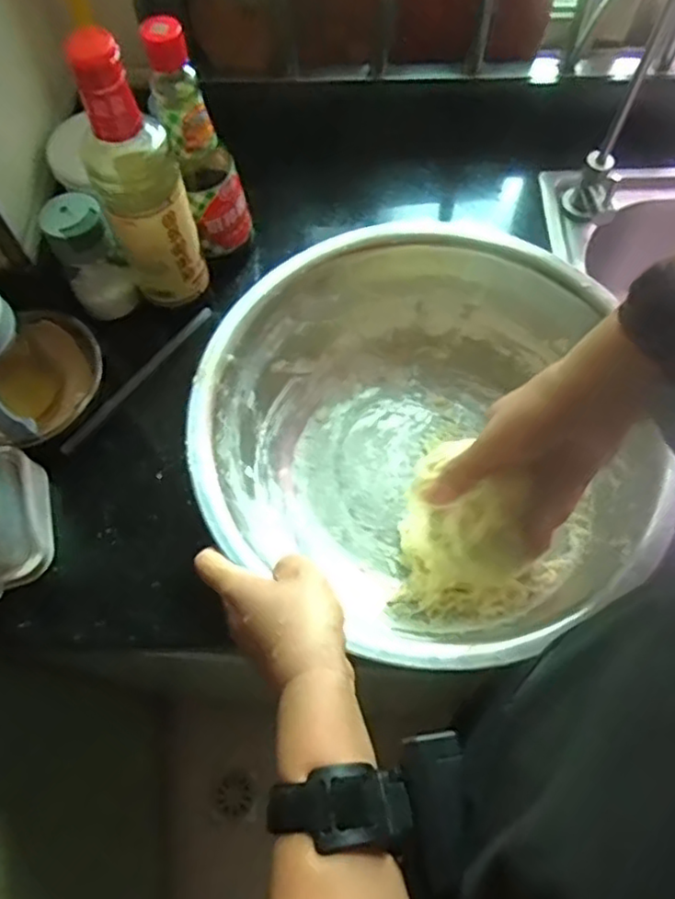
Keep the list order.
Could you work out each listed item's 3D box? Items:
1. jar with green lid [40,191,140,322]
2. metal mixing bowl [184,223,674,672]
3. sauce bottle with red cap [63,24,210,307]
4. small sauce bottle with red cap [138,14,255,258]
[{"bbox_3d":[-0.217,-0.169,0.579,0.051,0.096,0.058,-28,68,-11],"label":"jar with green lid"},{"bbox_3d":[0.073,-0.010,0.511,0.326,0.108,0.318,-1,65,1],"label":"metal mixing bowl"},{"bbox_3d":[-0.155,-0.207,0.509,0.064,0.220,0.066,-19,66,-7],"label":"sauce bottle with red cap"},{"bbox_3d":[-0.113,-0.252,0.550,0.054,0.190,0.049,-27,67,-10],"label":"small sauce bottle with red cap"}]

